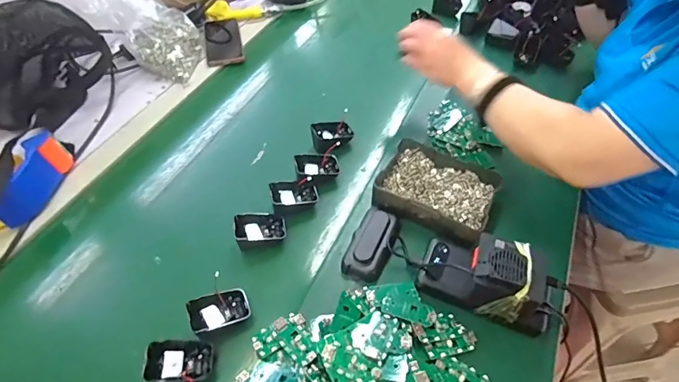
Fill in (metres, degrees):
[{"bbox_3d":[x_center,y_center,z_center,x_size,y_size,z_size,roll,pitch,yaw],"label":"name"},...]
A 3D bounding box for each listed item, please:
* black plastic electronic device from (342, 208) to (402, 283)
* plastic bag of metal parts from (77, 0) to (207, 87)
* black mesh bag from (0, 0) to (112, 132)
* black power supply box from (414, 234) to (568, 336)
[{"bbox_3d":[0.045,0.068,0.547,0.051,0.018,0.107,18,52,17],"label":"black plastic electronic device"},{"bbox_3d":[-0.369,-0.330,0.805,0.160,0.164,0.153,5,50,6],"label":"plastic bag of metal parts"},{"bbox_3d":[-0.555,-0.228,0.727,0.164,0.164,0.231,27,55,23],"label":"black mesh bag"},{"bbox_3d":[0.180,0.095,0.487,0.154,0.068,0.077,20,53,18],"label":"black power supply box"}]

